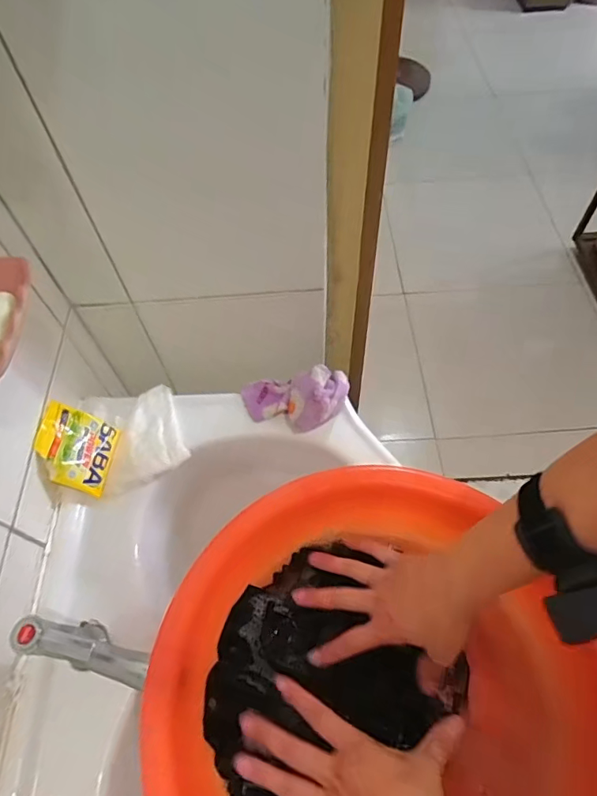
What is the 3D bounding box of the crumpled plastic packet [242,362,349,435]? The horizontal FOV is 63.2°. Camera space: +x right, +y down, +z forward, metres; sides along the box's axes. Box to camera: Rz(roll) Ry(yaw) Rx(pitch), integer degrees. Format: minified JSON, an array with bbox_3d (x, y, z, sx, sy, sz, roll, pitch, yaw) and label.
[{"bbox_3d":[-0.001,0.001,0.616,0.135,0.043,0.085,-9,59,-3],"label":"crumpled plastic packet"}]

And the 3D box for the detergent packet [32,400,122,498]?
[{"bbox_3d":[-0.256,0.057,0.559,0.015,0.089,0.084,-21,49,39],"label":"detergent packet"}]

